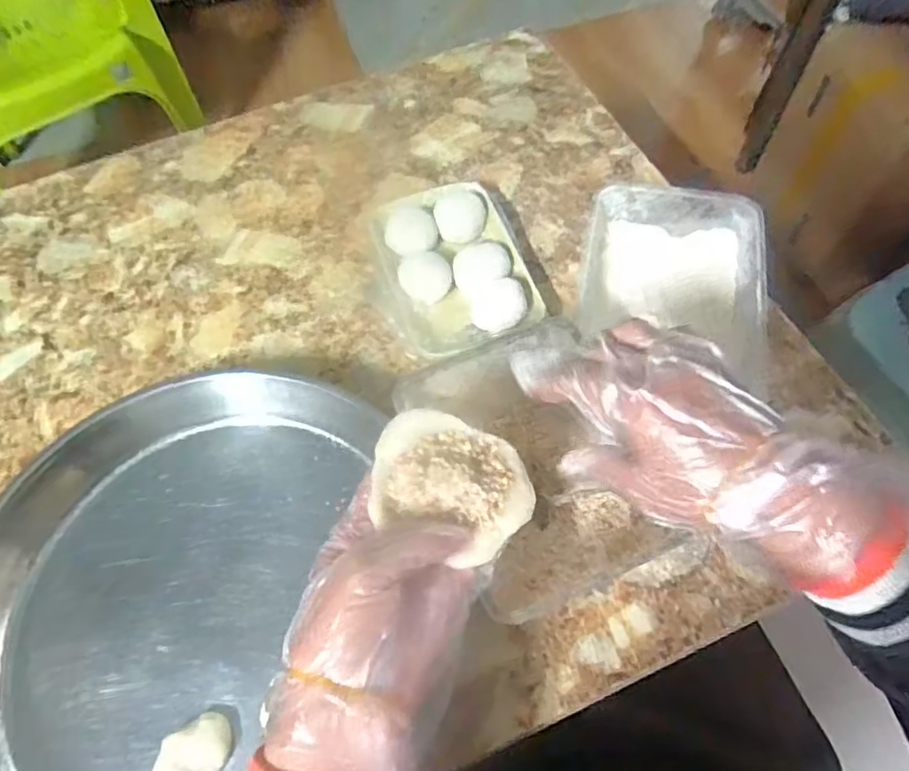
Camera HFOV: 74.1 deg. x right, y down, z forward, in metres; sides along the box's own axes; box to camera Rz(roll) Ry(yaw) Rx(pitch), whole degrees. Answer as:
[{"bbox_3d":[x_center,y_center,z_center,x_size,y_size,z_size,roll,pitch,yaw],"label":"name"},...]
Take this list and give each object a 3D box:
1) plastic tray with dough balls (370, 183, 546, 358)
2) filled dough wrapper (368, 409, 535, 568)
[{"bbox_3d":[-0.001,-0.109,0.561,0.124,0.033,0.174,-16,63,-6],"label":"plastic tray with dough balls"},{"bbox_3d":[-0.003,0.049,0.316,0.086,0.015,0.068,23,66,14],"label":"filled dough wrapper"}]

